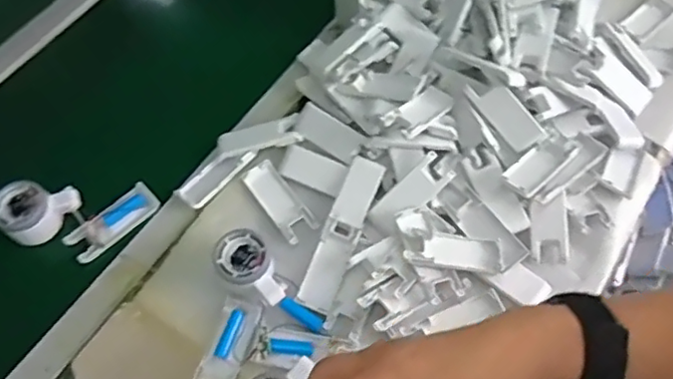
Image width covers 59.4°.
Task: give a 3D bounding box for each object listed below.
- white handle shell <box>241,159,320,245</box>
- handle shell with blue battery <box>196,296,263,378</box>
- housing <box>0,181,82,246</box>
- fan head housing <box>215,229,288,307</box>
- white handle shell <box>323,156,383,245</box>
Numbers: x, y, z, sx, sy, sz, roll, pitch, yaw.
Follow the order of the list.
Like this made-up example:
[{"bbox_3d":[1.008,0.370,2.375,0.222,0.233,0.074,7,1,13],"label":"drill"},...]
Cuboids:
[{"bbox_3d":[-0.066,0.013,0.687,0.040,0.009,0.103,-34,67,-15],"label":"white handle shell"},{"bbox_3d":[-0.113,0.165,0.609,0.041,0.021,0.106,15,64,9],"label":"handle shell with blue battery"},{"bbox_3d":[-0.338,0.020,0.663,0.069,0.036,0.079,32,68,17],"label":"housing"},{"bbox_3d":[-0.089,0.088,0.628,0.059,0.052,0.084,-31,66,-14],"label":"fan head housing"},{"bbox_3d":[0.021,0.012,0.674,0.040,0.021,0.101,20,68,6],"label":"white handle shell"}]

